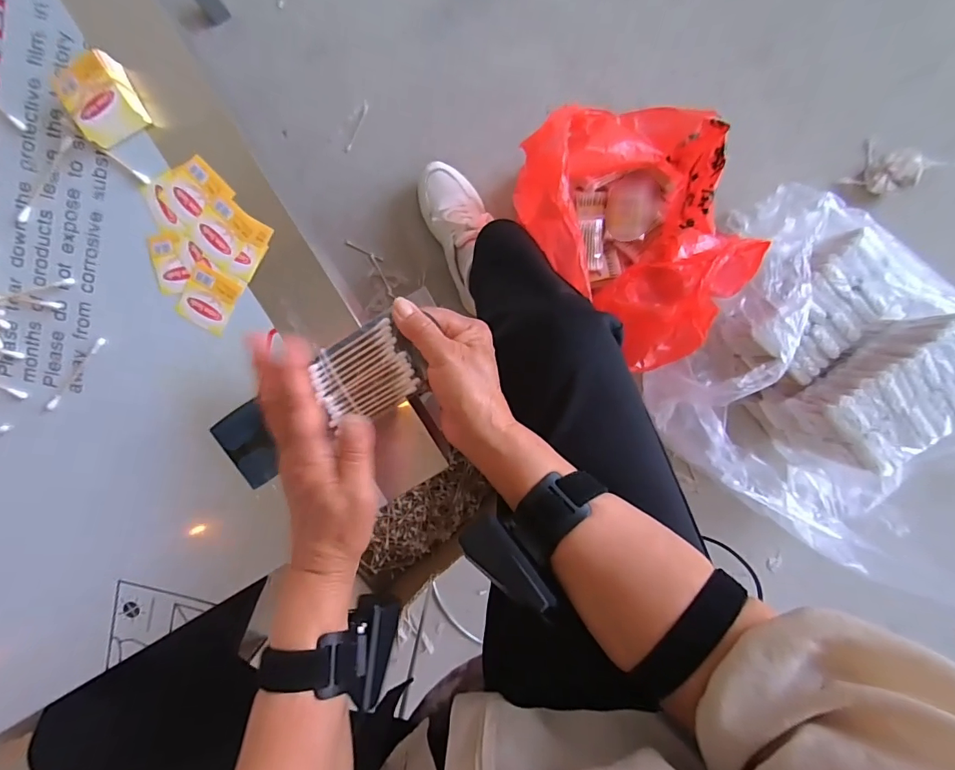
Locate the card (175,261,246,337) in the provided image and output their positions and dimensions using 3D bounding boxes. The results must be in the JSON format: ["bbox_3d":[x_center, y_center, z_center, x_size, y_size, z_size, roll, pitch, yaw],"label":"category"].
[{"bbox_3d":[-0.203,-0.065,0.342,0.039,0.004,0.043,31,98,-5],"label":"card"}]

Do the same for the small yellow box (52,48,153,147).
[{"bbox_3d":[-0.262,-0.198,0.316,0.042,0.023,0.045,-25,96,5],"label":"small yellow box"}]

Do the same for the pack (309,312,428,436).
[{"bbox_3d":[-0.086,-0.009,0.342,0.071,0.005,0.063,-26,94,2],"label":"pack"}]

